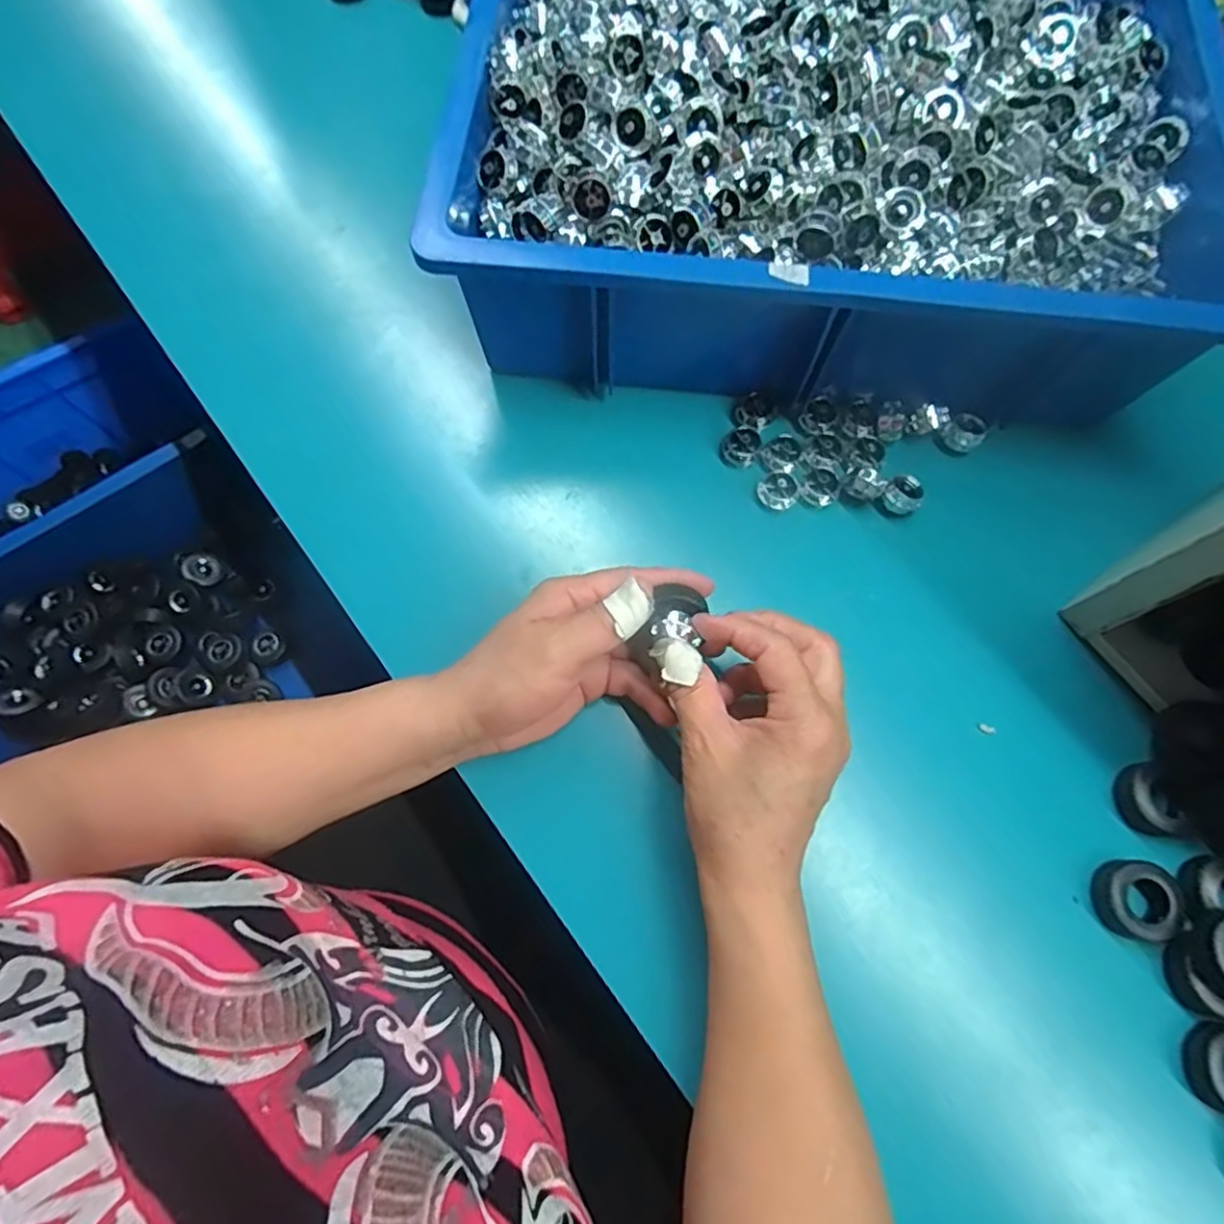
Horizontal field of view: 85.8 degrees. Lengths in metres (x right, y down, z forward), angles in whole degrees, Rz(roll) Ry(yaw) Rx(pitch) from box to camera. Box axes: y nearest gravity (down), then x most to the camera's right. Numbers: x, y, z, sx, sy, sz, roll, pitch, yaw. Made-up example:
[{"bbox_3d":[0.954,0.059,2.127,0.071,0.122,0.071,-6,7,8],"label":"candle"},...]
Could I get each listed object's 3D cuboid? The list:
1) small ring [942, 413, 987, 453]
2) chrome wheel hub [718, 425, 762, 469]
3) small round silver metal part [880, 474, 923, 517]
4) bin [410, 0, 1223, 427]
[{"bbox_3d":[0.224,-0.114,0.421,0.023,0.020,0.018,40,76,12],"label":"small ring"},{"bbox_3d":[0.081,-0.104,0.415,0.024,0.009,0.028,43,77,13],"label":"chrome wheel hub"},{"bbox_3d":[0.178,-0.070,0.404,0.022,0.019,0.018,40,76,12],"label":"small round silver metal part"},{"bbox_3d":[0.139,-0.288,0.424,0.456,0.115,0.347,4,72,1],"label":"bin"}]

